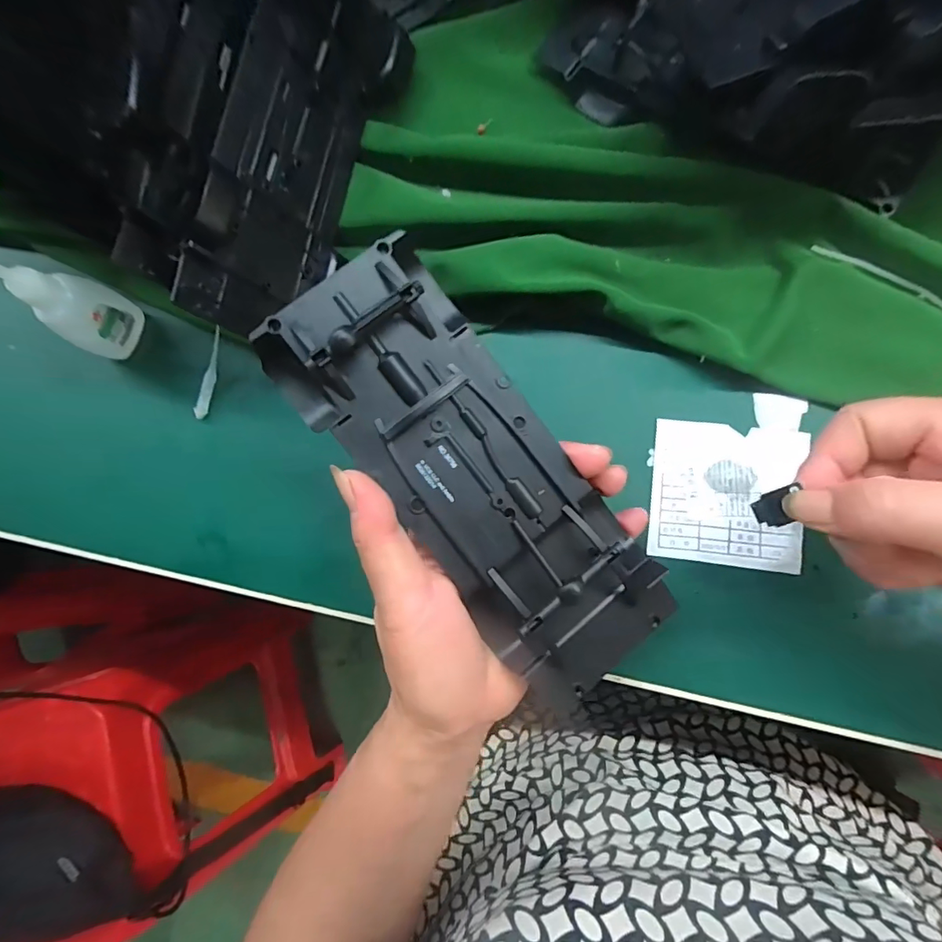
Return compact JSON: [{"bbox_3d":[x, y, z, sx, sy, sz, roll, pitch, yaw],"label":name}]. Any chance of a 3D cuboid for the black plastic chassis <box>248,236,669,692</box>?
[{"bbox_3d":[0.003,0.005,0.211,0.074,0.036,0.193,-39,97,1],"label":"black plastic chassis"}]

